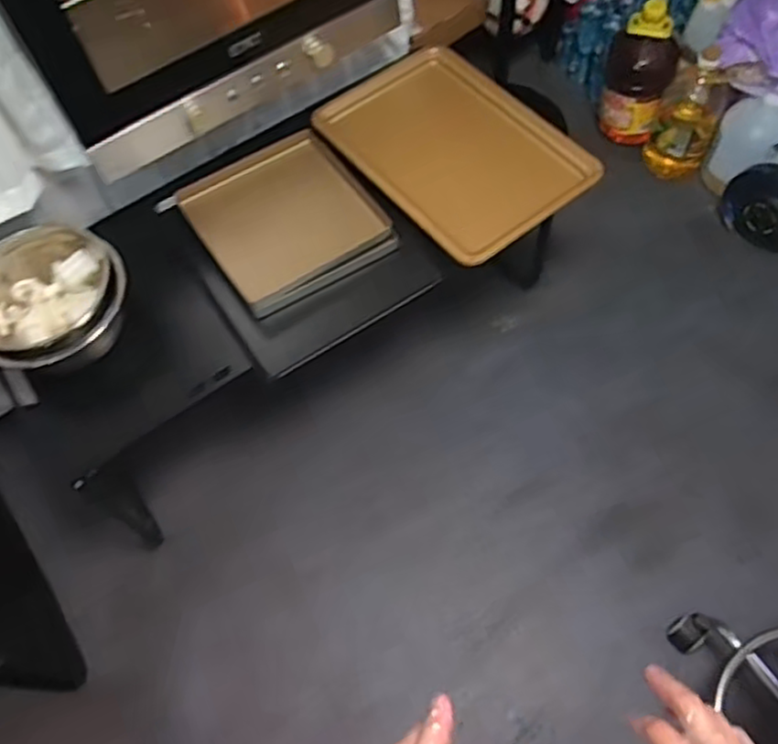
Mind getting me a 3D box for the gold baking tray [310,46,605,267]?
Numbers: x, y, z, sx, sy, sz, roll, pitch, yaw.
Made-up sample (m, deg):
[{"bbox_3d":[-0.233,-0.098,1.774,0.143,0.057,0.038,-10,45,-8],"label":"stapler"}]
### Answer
[{"bbox_3d":[0.121,-0.446,1.350,0.379,0.024,0.517,-31,63,-20],"label":"gold baking tray"}]

